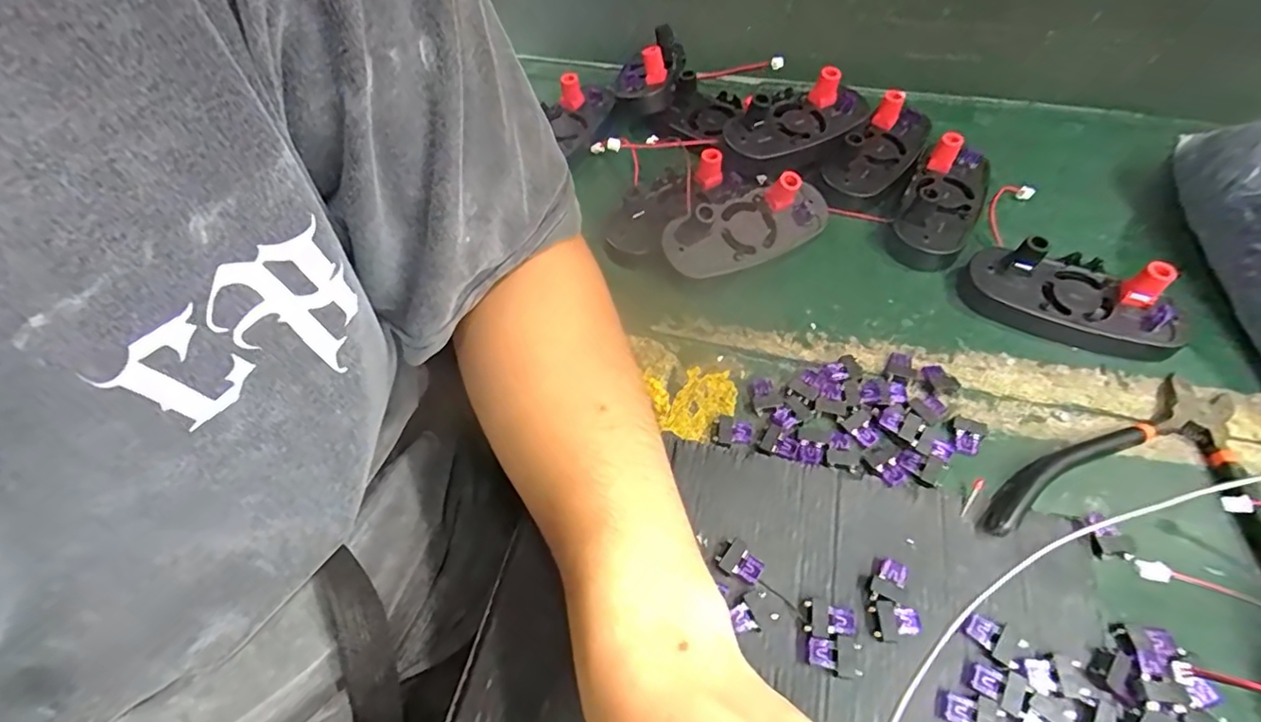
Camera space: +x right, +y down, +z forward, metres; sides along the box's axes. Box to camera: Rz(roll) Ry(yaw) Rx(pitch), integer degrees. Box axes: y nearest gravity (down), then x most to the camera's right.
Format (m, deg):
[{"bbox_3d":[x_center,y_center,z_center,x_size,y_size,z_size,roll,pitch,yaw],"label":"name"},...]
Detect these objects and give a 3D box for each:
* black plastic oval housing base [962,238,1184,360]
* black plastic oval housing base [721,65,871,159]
[{"bbox_3d":[0.254,-0.040,0.332,0.108,0.036,0.049,20,60,16],"label":"black plastic oval housing base"},{"bbox_3d":[0.118,-0.167,0.402,0.111,0.037,0.062,-13,57,-5],"label":"black plastic oval housing base"}]

